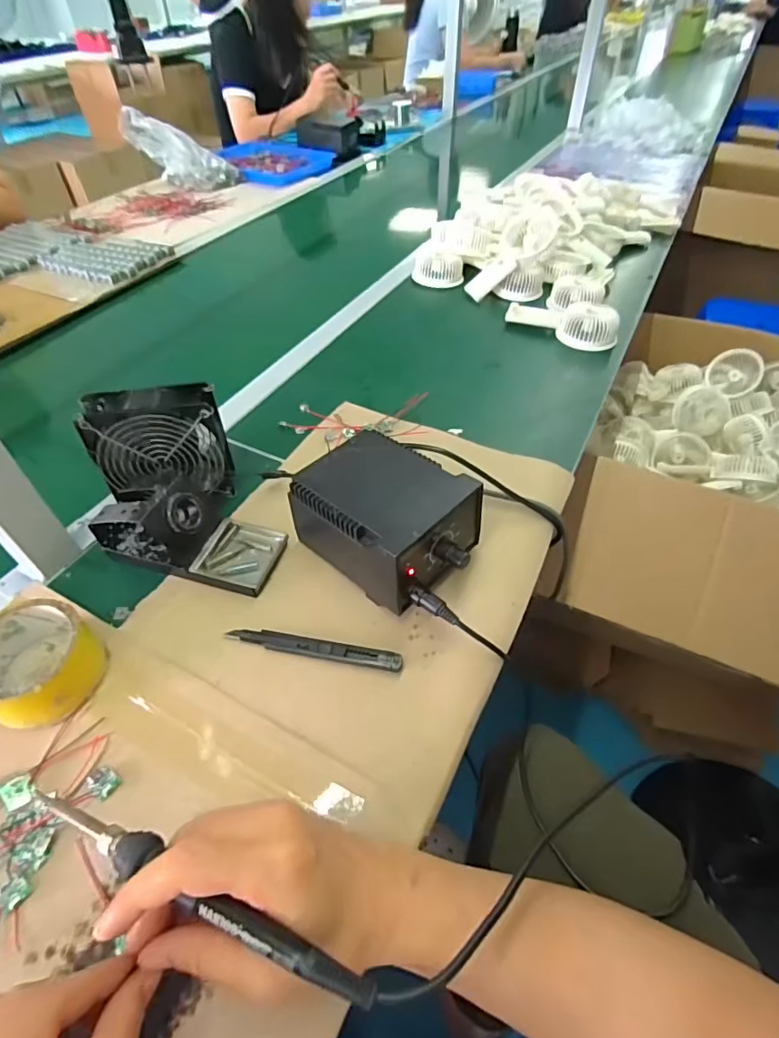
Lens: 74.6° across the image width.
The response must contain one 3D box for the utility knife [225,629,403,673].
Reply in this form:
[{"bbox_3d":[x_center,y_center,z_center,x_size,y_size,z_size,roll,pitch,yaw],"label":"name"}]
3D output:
[{"bbox_3d":[-0.063,0.108,0.426,0.146,0.008,0.017,7,49,9],"label":"utility knife"}]

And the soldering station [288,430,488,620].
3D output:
[{"bbox_3d":[0.000,0.000,0.472,0.158,0.085,0.115,32,57,27],"label":"soldering station"}]

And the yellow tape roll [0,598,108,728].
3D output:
[{"bbox_3d":[-0.276,0.113,0.399,0.085,0.049,0.083,-1,48,1],"label":"yellow tape roll"}]

